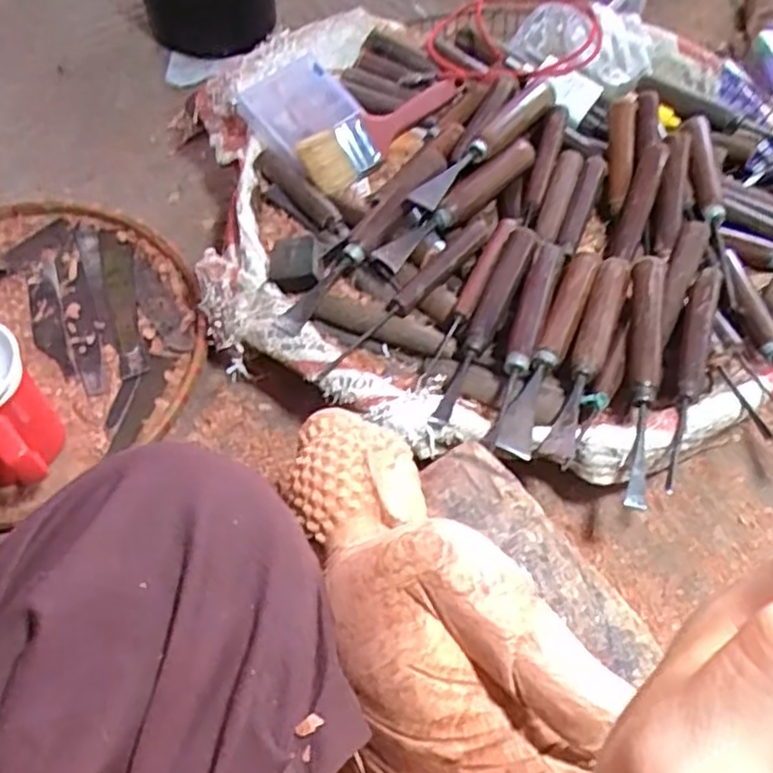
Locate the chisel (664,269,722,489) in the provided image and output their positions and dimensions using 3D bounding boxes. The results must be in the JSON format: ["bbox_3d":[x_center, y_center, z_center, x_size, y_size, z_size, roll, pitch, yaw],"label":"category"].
[{"bbox_3d":[0.210,-0.010,0.481,0.021,0.026,0.168,17,61,9],"label":"chisel"}]

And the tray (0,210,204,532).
[{"bbox_3d":[-0.314,-0.038,0.590,0.284,0.049,0.311,1,60,-1],"label":"tray"}]

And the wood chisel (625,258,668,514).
[{"bbox_3d":[0.177,-0.013,0.476,0.022,0.017,0.198,12,60,6],"label":"wood chisel"}]

